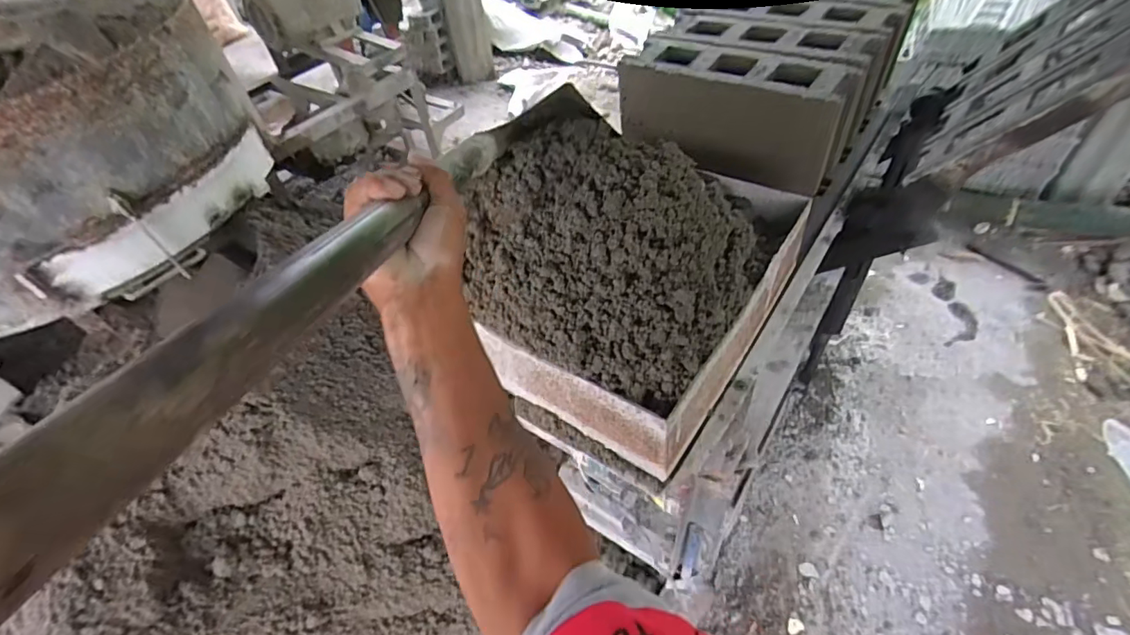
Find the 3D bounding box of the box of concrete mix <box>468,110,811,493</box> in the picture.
[{"bbox_3d":[0.102,-0.101,0.735,0.344,0.286,0.451,25,56,26],"label":"box of concrete mix"}]

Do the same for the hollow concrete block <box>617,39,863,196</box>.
[{"bbox_3d":[0.294,-0.376,0.958,0.394,0.162,0.137,28,57,28],"label":"hollow concrete block"}]

